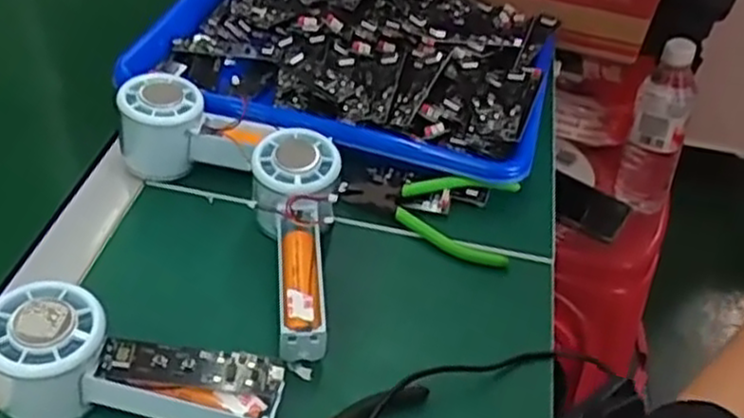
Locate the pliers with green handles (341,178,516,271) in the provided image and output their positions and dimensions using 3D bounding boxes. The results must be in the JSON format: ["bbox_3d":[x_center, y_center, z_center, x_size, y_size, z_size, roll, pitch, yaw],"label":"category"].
[{"bbox_3d":[0.040,0.000,0.526,0.119,0.011,0.067,13,58,5],"label":"pliers with green handles"}]

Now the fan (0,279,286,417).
[{"bbox_3d":[-0.120,0.082,0.386,0.147,0.060,0.058,5,42,-3],"label":"fan"}]

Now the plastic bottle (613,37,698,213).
[{"bbox_3d":[0.336,-0.092,0.865,0.073,0.216,0.059,25,45,19],"label":"plastic bottle"}]

